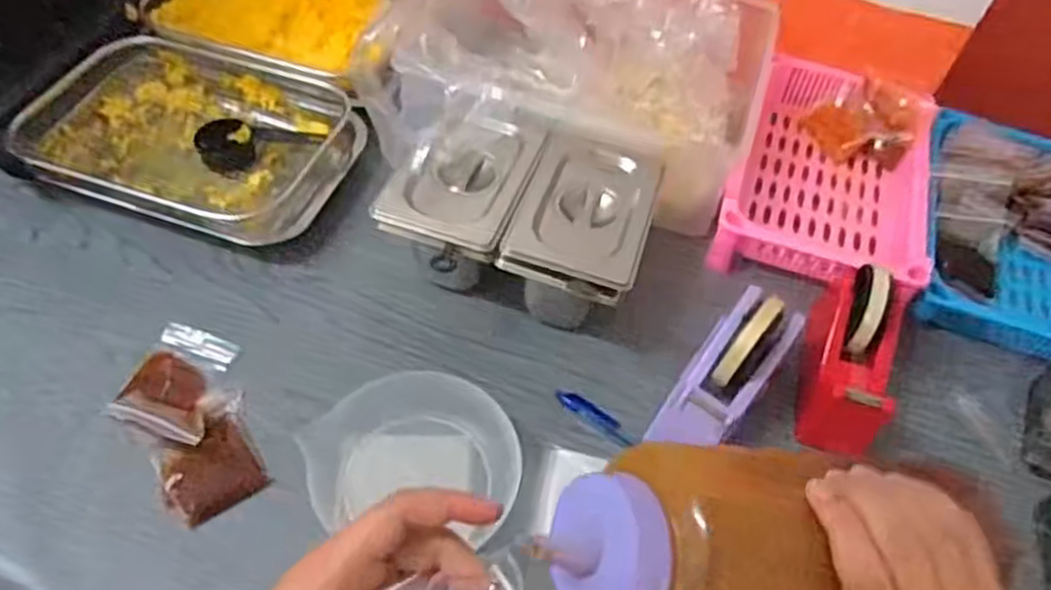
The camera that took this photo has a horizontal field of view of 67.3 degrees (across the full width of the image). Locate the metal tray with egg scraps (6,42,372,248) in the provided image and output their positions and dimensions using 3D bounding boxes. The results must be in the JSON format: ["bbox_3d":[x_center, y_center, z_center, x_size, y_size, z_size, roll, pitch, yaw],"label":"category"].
[{"bbox_3d":[-0.335,-0.165,0.816,0.307,0.044,0.197,17,53,7],"label":"metal tray with egg scraps"}]

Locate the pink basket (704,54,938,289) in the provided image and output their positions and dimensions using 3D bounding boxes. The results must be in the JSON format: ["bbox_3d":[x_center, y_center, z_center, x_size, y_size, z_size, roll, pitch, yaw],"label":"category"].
[{"bbox_3d":[0.324,-0.127,0.838,0.196,0.065,0.297,19,53,8],"label":"pink basket"}]

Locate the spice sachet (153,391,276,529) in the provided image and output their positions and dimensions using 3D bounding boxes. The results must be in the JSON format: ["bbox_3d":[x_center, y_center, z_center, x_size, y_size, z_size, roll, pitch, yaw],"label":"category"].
[{"bbox_3d":[-0.256,0.129,0.635,0.074,0.010,0.095,-22,58,-22],"label":"spice sachet"}]

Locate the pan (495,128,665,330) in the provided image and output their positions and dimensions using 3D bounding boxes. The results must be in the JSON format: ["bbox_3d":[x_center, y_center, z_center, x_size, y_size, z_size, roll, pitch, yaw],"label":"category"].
[{"bbox_3d":[0.051,-0.055,0.722,0.111,0.094,0.167,17,53,6],"label":"pan"}]

